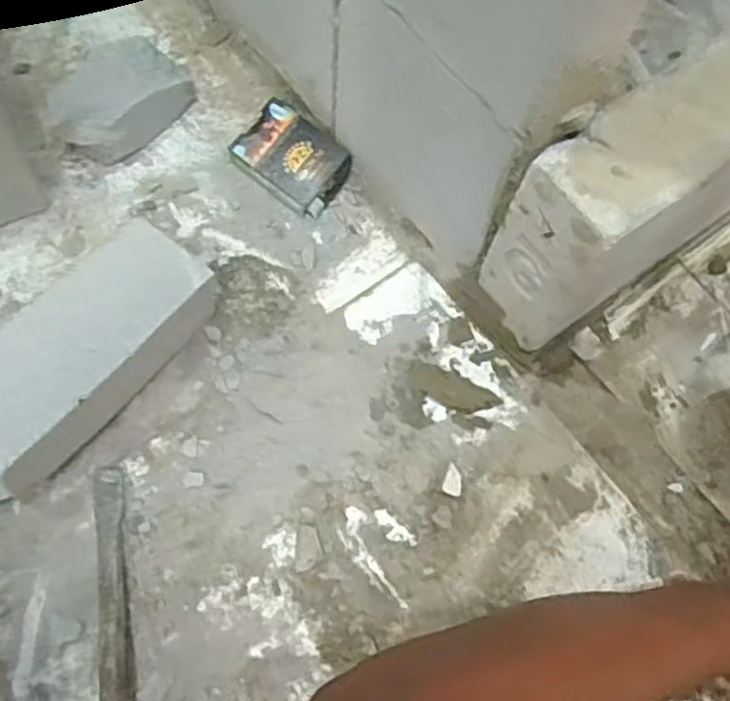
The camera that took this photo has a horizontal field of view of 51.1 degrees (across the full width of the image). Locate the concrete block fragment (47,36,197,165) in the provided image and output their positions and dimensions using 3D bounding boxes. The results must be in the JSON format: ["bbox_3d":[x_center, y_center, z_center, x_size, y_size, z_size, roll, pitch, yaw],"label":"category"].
[{"bbox_3d":[-0.208,-0.216,0.662,0.128,0.066,0.068,-41,77,-14],"label":"concrete block fragment"}]

